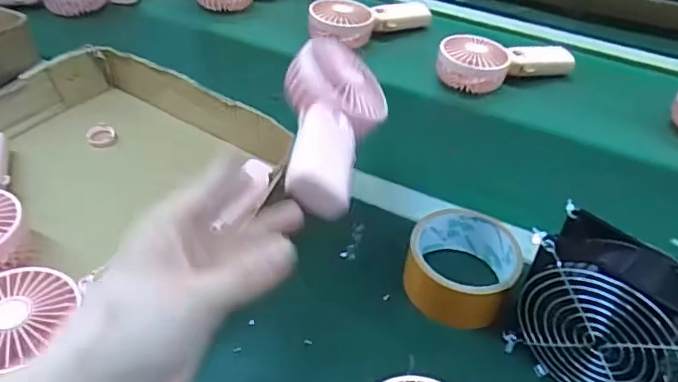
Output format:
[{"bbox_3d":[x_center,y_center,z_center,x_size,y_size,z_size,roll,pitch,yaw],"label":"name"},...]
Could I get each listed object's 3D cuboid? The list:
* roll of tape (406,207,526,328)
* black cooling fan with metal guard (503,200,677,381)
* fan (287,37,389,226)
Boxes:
[{"bbox_3d":[0.099,0.062,0.460,0.085,0.045,0.085,2,44,-2],"label":"roll of tape"},{"bbox_3d":[0.183,0.091,0.382,0.118,0.115,0.048,36,52,29],"label":"black cooling fan with metal guard"},{"bbox_3d":[-0.017,-0.049,0.444,0.082,0.043,0.186,31,44,-10],"label":"fan"}]

